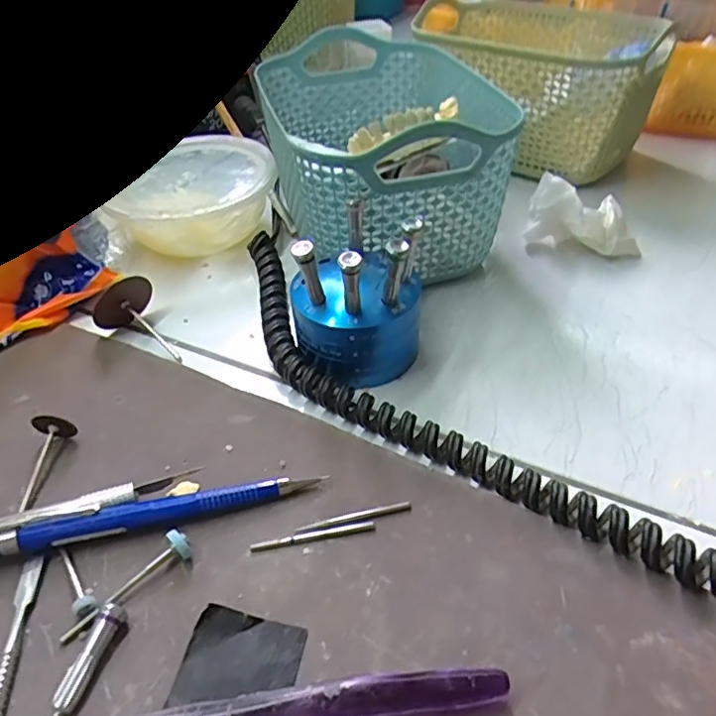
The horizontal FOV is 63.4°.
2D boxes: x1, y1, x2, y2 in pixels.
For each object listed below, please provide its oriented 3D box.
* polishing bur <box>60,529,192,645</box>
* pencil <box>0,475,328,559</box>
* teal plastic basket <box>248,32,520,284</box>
[{"bbox_3d":[-0.076,0.075,0.191,0.046,0.010,0.009,-31,50,-29],"label":"polishing bur"},{"bbox_3d":[-0.081,0.057,0.209,0.134,0.012,0.011,-11,43,-11],"label":"pencil"},{"bbox_3d":[0.011,-0.115,0.338,0.112,0.088,0.166,-12,44,-12],"label":"teal plastic basket"}]

